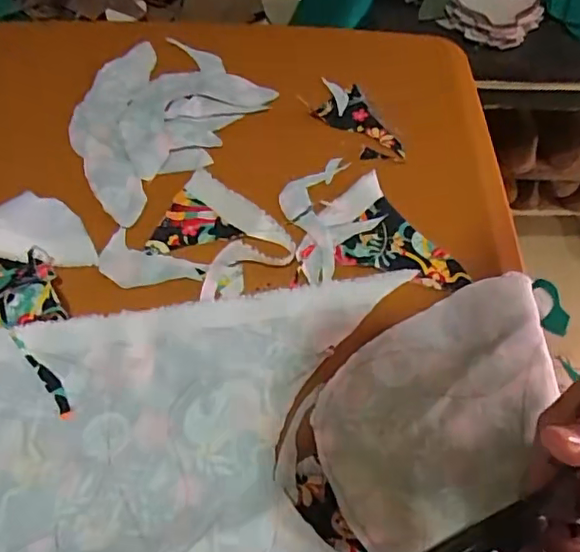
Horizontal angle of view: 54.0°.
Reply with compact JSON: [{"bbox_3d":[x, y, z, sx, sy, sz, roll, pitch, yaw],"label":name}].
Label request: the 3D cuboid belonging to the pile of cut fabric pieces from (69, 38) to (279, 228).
[{"bbox_3d":[-0.109,-0.127,0.447,0.123,0.014,0.167,32,63,18],"label":"pile of cut fabric pieces"}]

